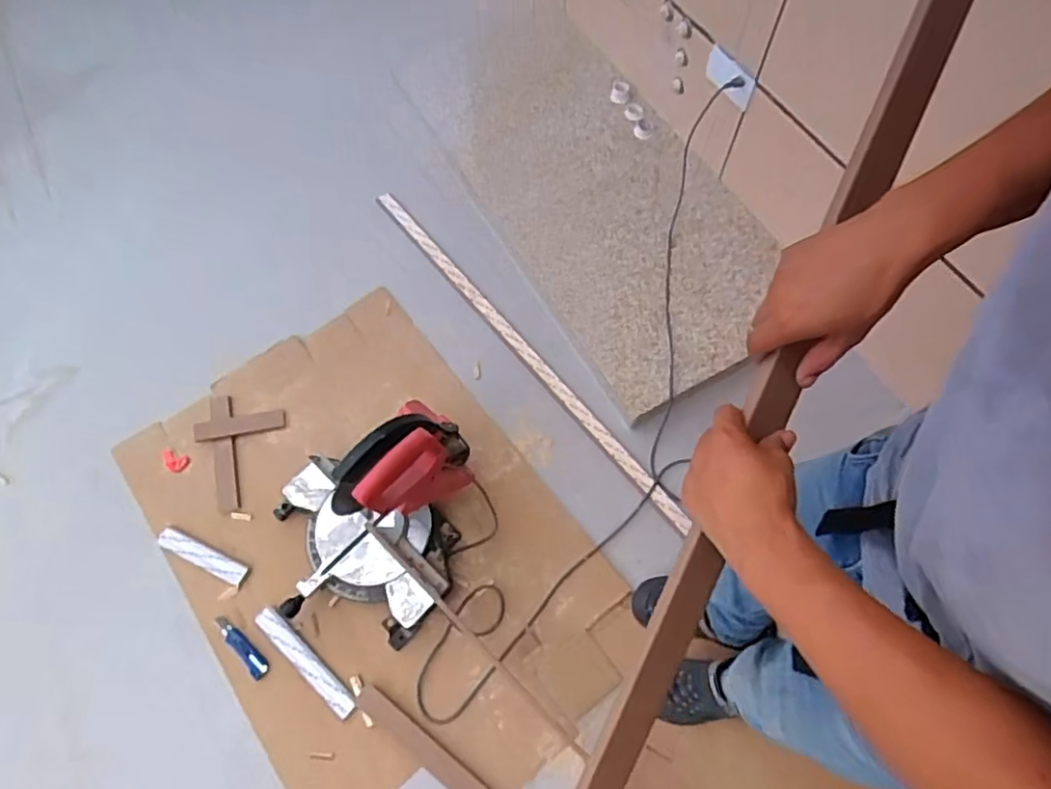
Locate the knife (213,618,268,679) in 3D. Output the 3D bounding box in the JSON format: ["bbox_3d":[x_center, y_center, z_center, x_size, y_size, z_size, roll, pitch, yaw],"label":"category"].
[{"bbox_3d":[-0.630,0.556,1.389,0.169,0.012,0.036,41,69,17],"label":"knife"}]

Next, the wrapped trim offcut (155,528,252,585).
[{"bbox_3d":[-0.760,0.378,1.476,0.231,0.020,0.048,22,66,11],"label":"wrapped trim offcut"}]

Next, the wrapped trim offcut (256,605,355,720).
[{"bbox_3d":[-0.483,0.582,1.369,0.296,0.021,0.047,41,71,18],"label":"wrapped trim offcut"}]

